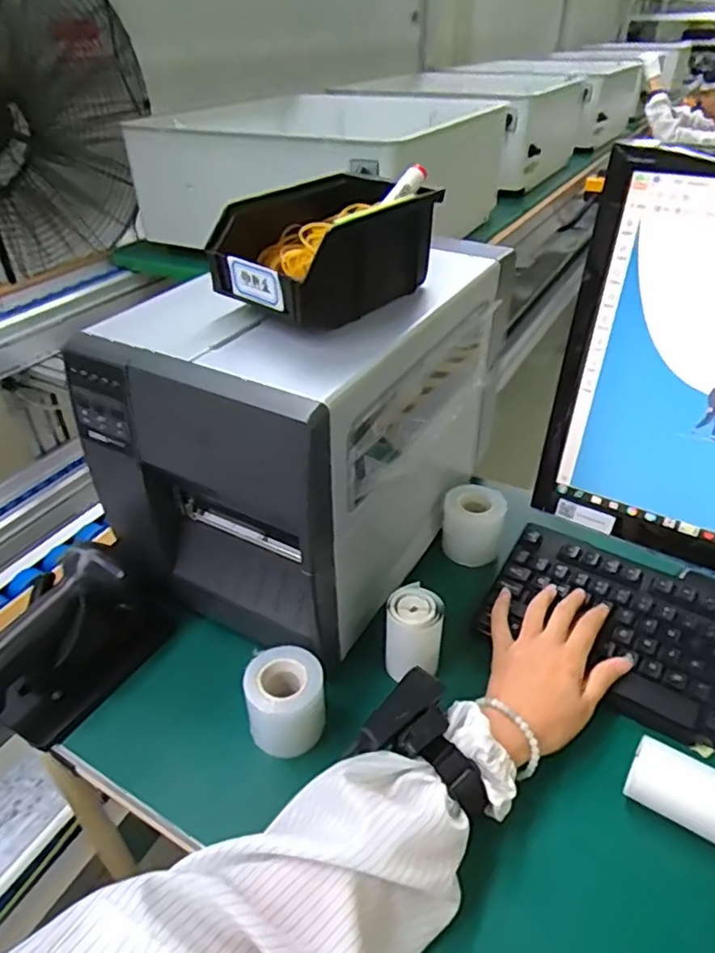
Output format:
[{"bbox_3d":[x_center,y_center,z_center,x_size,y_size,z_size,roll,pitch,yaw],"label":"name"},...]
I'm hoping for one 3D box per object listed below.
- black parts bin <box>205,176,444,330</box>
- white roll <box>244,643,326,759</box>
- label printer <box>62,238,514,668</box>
[{"bbox_3d":[-0.022,-0.187,0.507,0.110,0.073,0.182,27,45,32],"label":"black parts bin"},{"bbox_3d":[-0.057,0.185,0.503,0.058,0.084,0.058,-1,37,0],"label":"white roll"},{"bbox_3d":[-0.037,-0.053,0.605,0.231,0.260,0.363,20,42,25],"label":"label printer"}]

